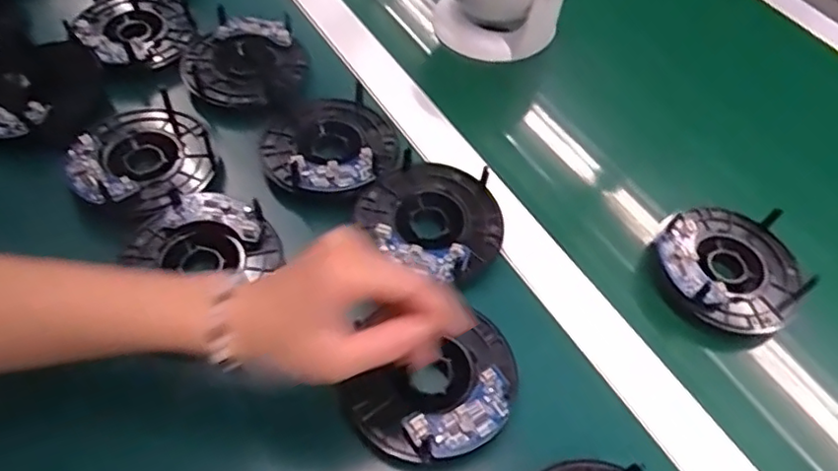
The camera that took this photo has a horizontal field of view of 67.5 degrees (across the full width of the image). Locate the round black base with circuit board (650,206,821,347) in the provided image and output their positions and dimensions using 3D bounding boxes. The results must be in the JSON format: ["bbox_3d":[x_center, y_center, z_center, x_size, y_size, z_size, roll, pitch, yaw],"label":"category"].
[{"bbox_3d":[0.224,0.021,0.451,0.119,0.032,0.098,-37,64,-27],"label":"round black base with circuit board"}]

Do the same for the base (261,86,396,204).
[{"bbox_3d":[-0.066,-0.068,0.476,0.098,0.022,0.097,2,54,-3],"label":"base"}]

